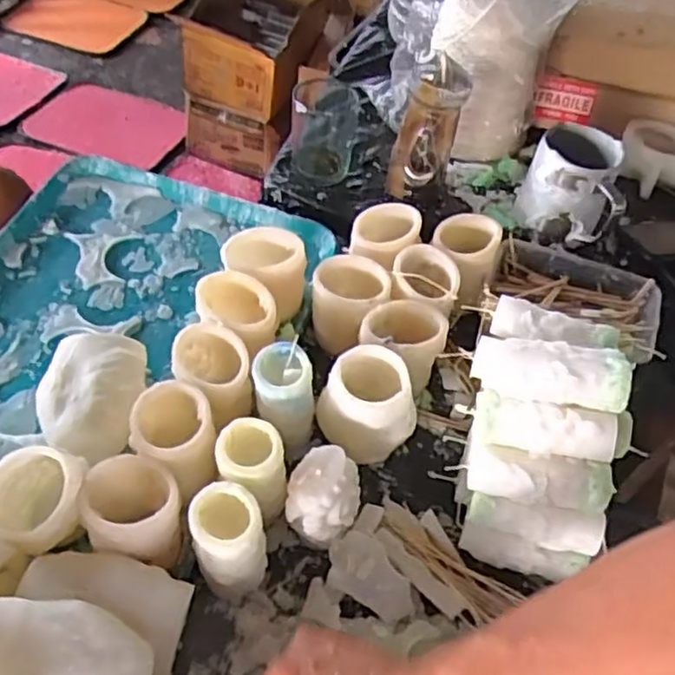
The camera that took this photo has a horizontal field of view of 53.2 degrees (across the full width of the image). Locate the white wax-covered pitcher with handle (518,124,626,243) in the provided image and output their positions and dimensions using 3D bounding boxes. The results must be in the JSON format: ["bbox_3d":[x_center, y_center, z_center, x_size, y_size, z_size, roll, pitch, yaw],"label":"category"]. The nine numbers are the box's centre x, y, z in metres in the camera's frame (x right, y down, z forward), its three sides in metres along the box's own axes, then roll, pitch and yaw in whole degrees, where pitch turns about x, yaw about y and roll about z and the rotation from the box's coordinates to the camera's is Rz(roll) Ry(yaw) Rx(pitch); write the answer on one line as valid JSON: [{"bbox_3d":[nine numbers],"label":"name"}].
[{"bbox_3d":[0.245,-0.163,0.718,0.088,0.092,0.111,7,52,0],"label":"white wax-covered pitcher with handle"}]

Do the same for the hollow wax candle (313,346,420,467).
[{"bbox_3d":[0.023,0.065,0.585,0.078,0.095,0.073,-17,56,-18],"label":"hollow wax candle"}]

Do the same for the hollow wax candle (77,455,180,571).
[{"bbox_3d":[-0.156,0.135,0.518,0.068,0.066,0.066,3,52,-4],"label":"hollow wax candle"}]

